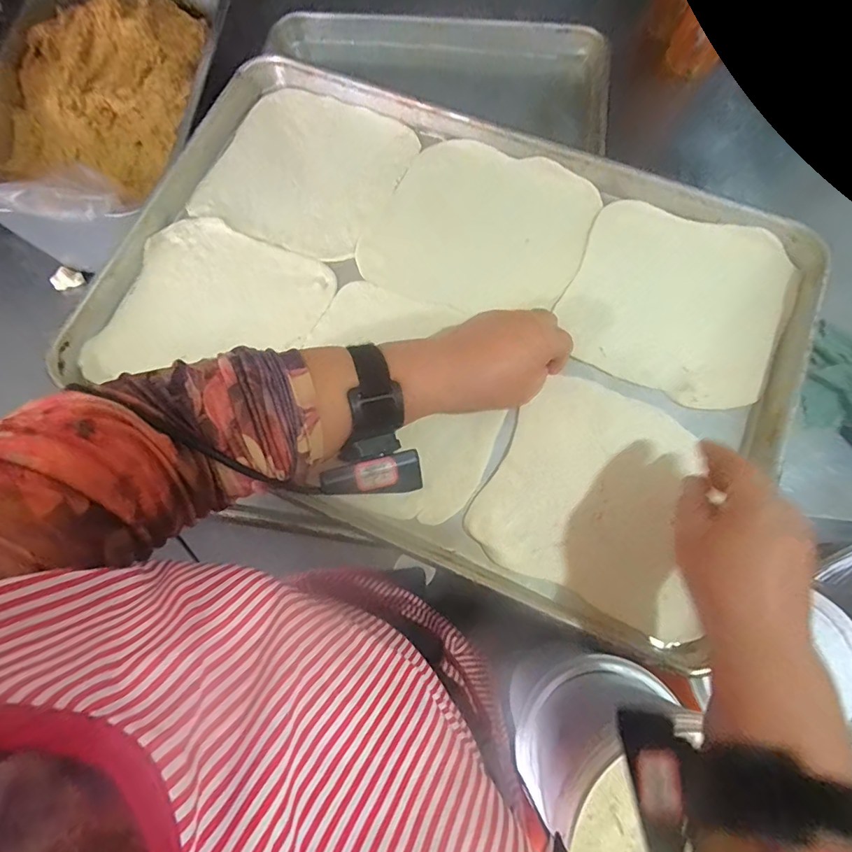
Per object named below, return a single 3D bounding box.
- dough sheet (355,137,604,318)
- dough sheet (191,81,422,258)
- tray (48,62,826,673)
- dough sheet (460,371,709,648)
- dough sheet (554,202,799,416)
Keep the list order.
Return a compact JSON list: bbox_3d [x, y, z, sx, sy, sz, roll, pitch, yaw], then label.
[{"bbox_3d":[0.053,-0.195,0.451,0.201,0.010,0.181,20,76,7],"label":"dough sheet"},{"bbox_3d":[-0.124,-0.269,0.476,0.187,0.005,0.190,25,77,8],"label":"dough sheet"},{"bbox_3d":[0.009,-0.101,0.418,0.593,0.035,0.402,22,76,8],"label":"tray"},{"bbox_3d":[0.147,0.056,0.378,0.179,0.011,0.170,24,77,8],"label":"dough sheet"},{"bbox_3d":[0.230,-0.117,0.424,0.182,0.006,0.186,24,77,8],"label":"dough sheet"}]

